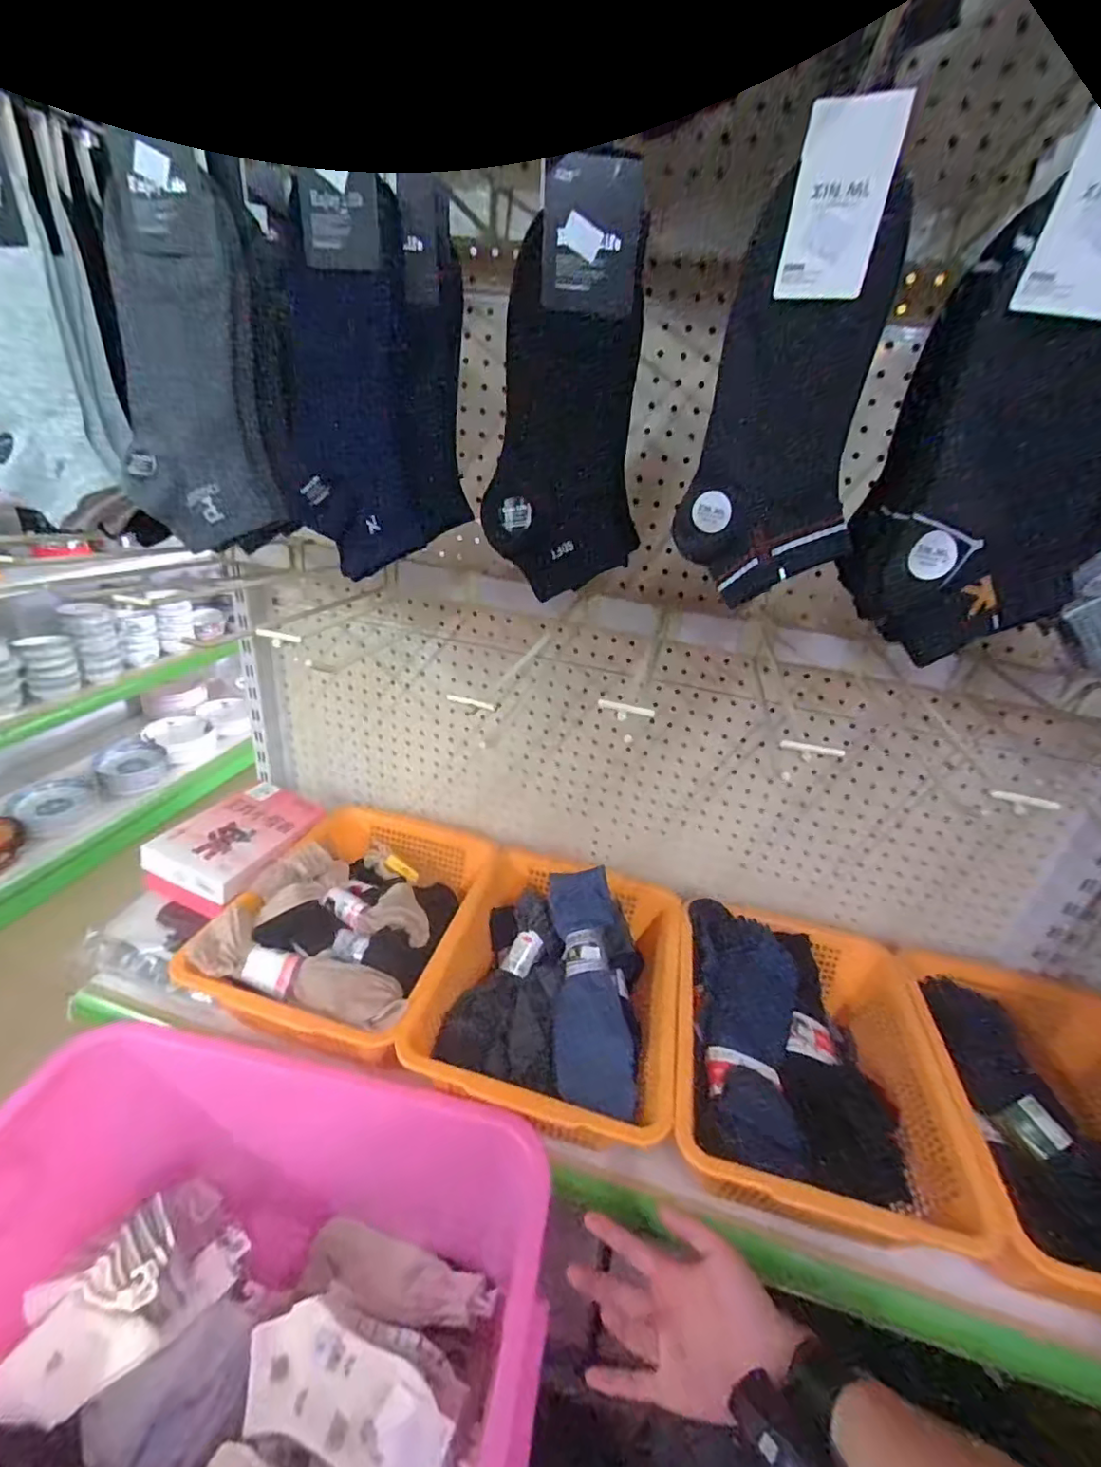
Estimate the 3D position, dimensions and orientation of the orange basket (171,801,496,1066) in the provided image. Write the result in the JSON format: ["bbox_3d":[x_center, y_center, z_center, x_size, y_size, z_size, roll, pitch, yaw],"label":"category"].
[{"bbox_3d":[-0.256,0.235,0.801,0.276,0.112,0.367,12,28,9],"label":"orange basket"}]

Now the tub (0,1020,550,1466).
[{"bbox_3d":[-0.298,0.567,0.535,0.546,0.292,0.425,11,28,7],"label":"tub"}]

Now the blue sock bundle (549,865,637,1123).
[{"bbox_3d":[0.045,0.297,0.702,0.089,0.035,0.299,3,42,-8],"label":"blue sock bundle"}]

